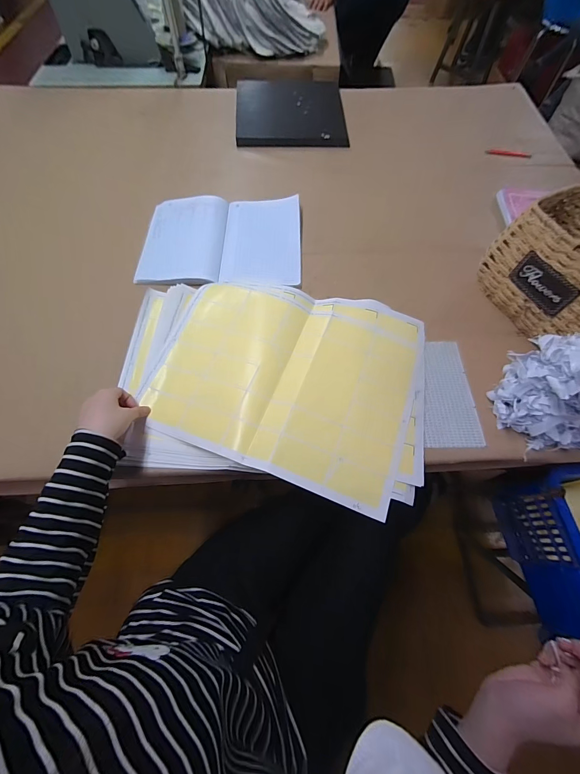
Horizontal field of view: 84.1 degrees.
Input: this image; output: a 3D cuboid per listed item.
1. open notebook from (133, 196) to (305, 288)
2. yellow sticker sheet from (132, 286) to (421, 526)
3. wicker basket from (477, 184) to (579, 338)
[{"bbox_3d":[-0.143,-0.322,0.702,0.336,0.023,0.258,0,64,-2],"label":"open notebook"},{"bbox_3d":[-0.002,-0.027,0.542,0.406,0.028,0.341,19,65,8],"label":"yellow sticker sheet"},{"bbox_3d":[0.497,-0.200,0.571,0.159,0.162,0.239,-21,66,-11],"label":"wicker basket"}]

